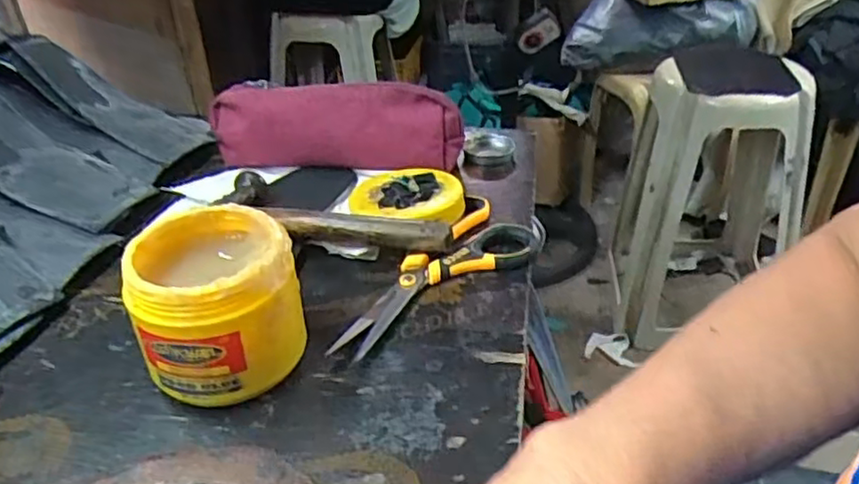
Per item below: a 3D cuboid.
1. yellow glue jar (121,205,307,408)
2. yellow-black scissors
[{"bbox_3d":[-0.124,0.039,0.412,0.090,0.089,0.090,-2,34,2],"label":"yellow glue jar"},{"bbox_3d":[0.014,0.025,0.494,0.075,0.015,0.198,19,40,29],"label":"yellow-black scissors"}]

